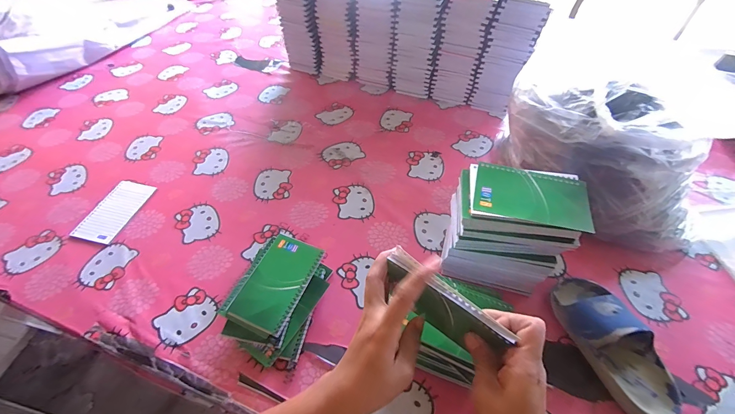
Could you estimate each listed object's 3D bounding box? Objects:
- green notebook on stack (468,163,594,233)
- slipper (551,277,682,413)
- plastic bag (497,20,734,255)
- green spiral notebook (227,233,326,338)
[{"bbox_3d":[0.193,-0.014,0.391,0.134,0.007,0.079,10,53,10],"label":"green notebook on stack"},{"bbox_3d":[0.310,0.166,0.408,0.079,0.066,0.173,-18,53,-12],"label":"slipper"},{"bbox_3d":[0.384,-0.105,0.521,0.314,0.210,0.273,17,55,15],"label":"plastic bag"},{"bbox_3d":[-0.124,0.103,0.458,0.081,0.007,0.130,18,56,16],"label":"green spiral notebook"}]

